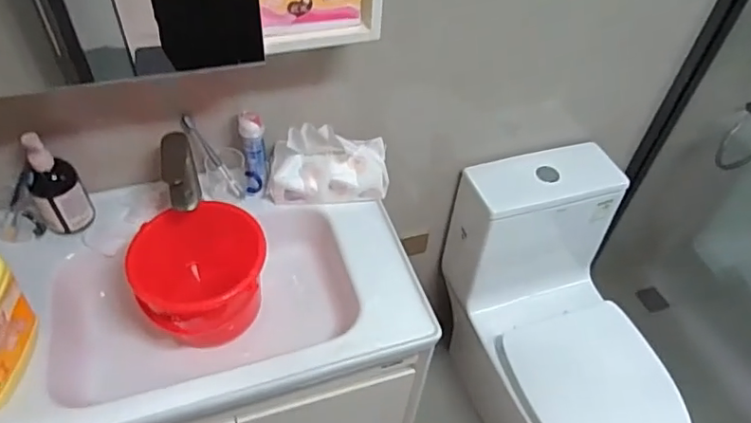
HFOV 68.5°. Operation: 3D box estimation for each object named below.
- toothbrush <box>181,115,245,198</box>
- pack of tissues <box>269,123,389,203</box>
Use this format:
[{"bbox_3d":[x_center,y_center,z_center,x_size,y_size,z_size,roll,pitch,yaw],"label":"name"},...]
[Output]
[{"bbox_3d":[-0.296,-0.097,1.009,0.022,0.181,0.013,-7,34,43],"label":"toothbrush"},{"bbox_3d":[-0.086,-0.097,1.016,0.214,0.139,0.100,-2,49,-7],"label":"pack of tissues"}]

